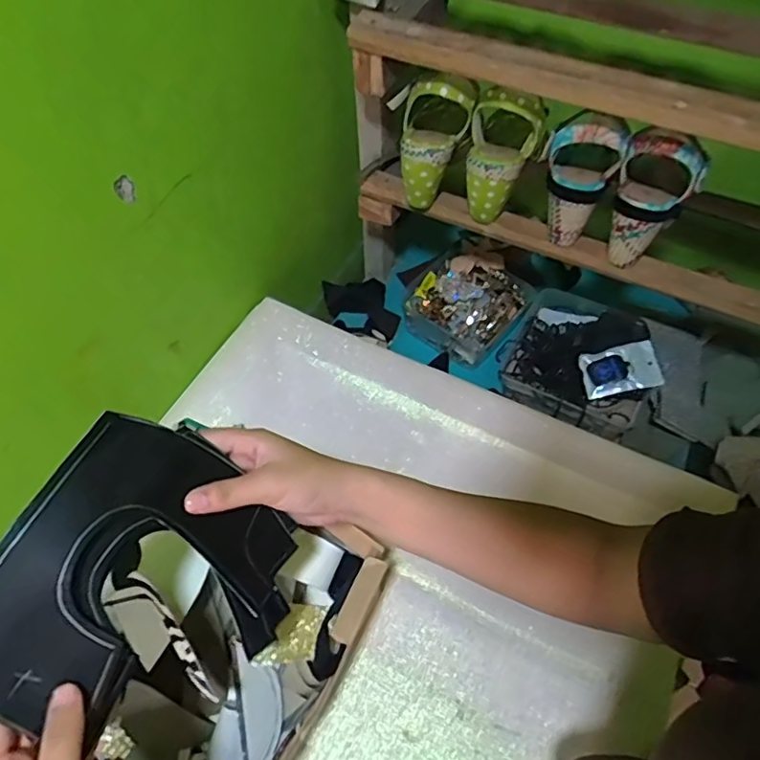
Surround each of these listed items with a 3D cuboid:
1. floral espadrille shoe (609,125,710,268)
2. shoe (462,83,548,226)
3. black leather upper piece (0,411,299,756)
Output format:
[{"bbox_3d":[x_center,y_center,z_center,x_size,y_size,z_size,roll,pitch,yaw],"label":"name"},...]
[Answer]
[{"bbox_3d":[0.289,-0.191,0.626,0.079,0.148,0.070,21,35,14],"label":"floral espadrille shoe"},{"bbox_3d":[0.130,-0.254,0.668,0.080,0.153,0.065,26,37,17],"label":"shoe"},{"bbox_3d":[-0.133,0.131,0.362,0.021,0.192,0.165,-5,47,43],"label":"black leather upper piece"}]

